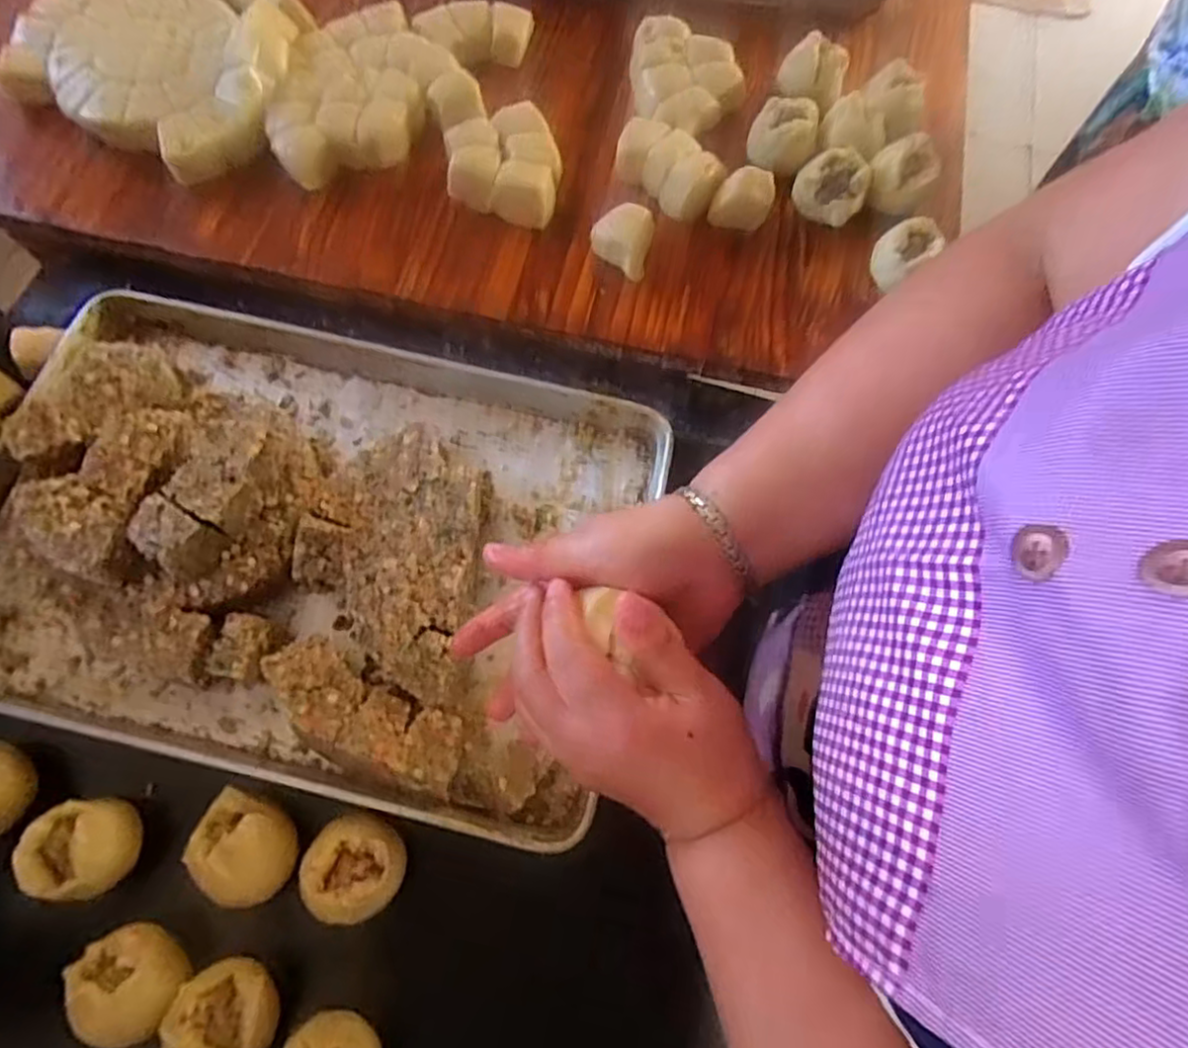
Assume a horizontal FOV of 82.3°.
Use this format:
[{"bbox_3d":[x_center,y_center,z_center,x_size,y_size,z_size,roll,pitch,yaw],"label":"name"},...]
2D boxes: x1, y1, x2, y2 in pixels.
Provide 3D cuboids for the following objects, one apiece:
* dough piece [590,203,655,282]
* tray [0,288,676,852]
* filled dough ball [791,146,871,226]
[{"bbox_3d":[0.028,-0.298,0.717,0.064,0.048,0.066,14,68,4],"label":"dough piece"},{"bbox_3d":[-0.264,0.006,0.604,0.583,0.111,0.398,13,68,3],"label":"tray"},{"bbox_3d":[0.254,-0.356,0.730,0.067,0.068,0.065,0,73,-2],"label":"filled dough ball"}]

